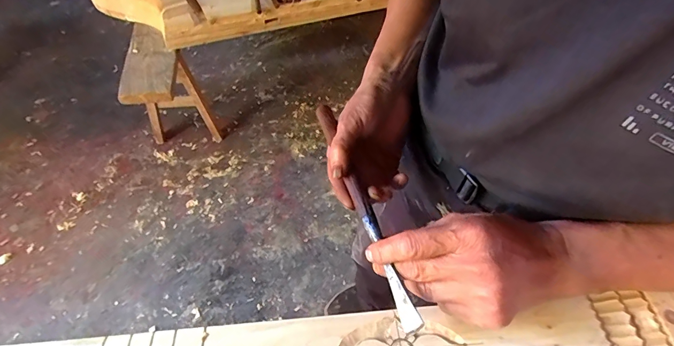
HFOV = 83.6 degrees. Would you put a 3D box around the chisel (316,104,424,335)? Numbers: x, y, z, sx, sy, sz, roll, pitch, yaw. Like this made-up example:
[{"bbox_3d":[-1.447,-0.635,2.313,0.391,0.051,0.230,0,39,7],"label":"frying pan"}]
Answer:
[{"bbox_3d":[0.021,0.023,0.358,0.015,0.017,0.251,-14,53,-11],"label":"chisel"}]

